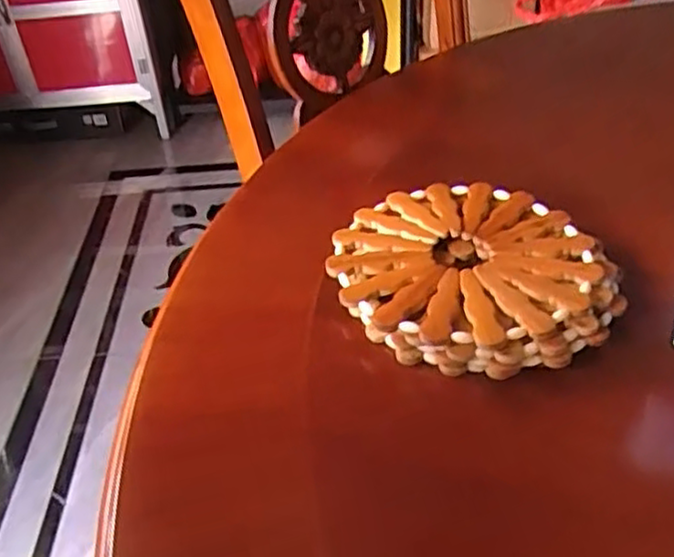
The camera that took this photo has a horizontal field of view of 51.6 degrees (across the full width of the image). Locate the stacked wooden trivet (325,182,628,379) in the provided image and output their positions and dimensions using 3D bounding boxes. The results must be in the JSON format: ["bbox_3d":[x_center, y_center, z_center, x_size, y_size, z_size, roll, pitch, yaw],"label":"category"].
[{"bbox_3d":[0.087,0.002,0.469,0.164,0.043,0.176,-2,39,2],"label":"stacked wooden trivet"}]

